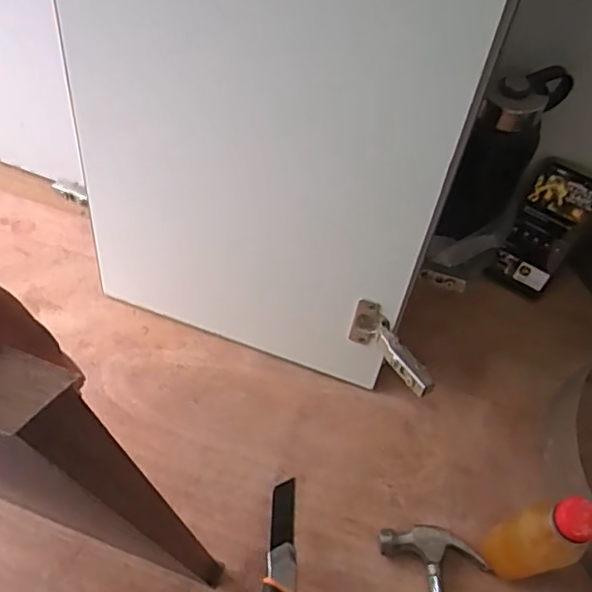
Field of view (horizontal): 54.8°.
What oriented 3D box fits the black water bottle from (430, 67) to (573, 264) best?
[{"bbox_3d":[0.204,-0.127,0.590,0.072,0.204,0.069,21,41,9],"label":"black water bottle"}]

